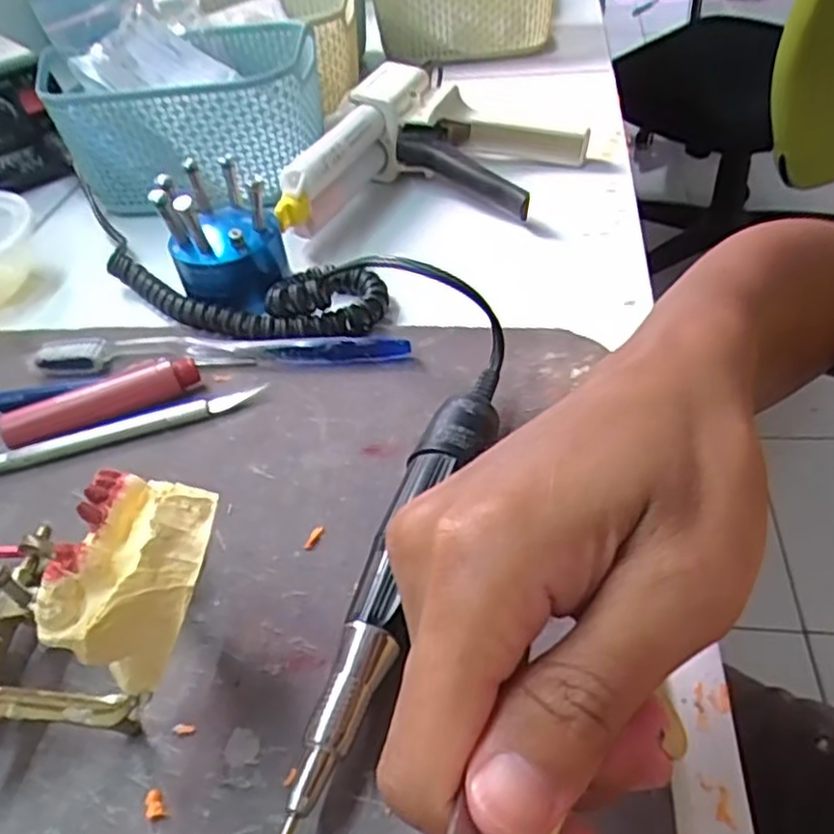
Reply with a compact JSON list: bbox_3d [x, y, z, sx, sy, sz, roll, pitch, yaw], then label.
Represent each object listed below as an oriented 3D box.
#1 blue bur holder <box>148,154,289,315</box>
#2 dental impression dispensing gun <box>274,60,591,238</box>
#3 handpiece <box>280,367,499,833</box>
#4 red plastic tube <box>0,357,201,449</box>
[{"bbox_3d":[-0.105,-0.099,0.391,0.058,0.060,0.058,-18,45,-11],"label":"blue bur holder"},{"bbox_3d":[0.016,-0.162,0.447,0.159,0.056,0.162,7,45,14],"label":"dental impression dispensing gun"},{"bbox_3d":[-0.006,0.051,0.243,0.027,0.029,0.194,12,47,18],"label":"handpiece"},{"bbox_3d":[-0.144,-0.008,0.330,0.086,0.017,0.016,-21,45,-15],"label":"red plastic tube"}]

